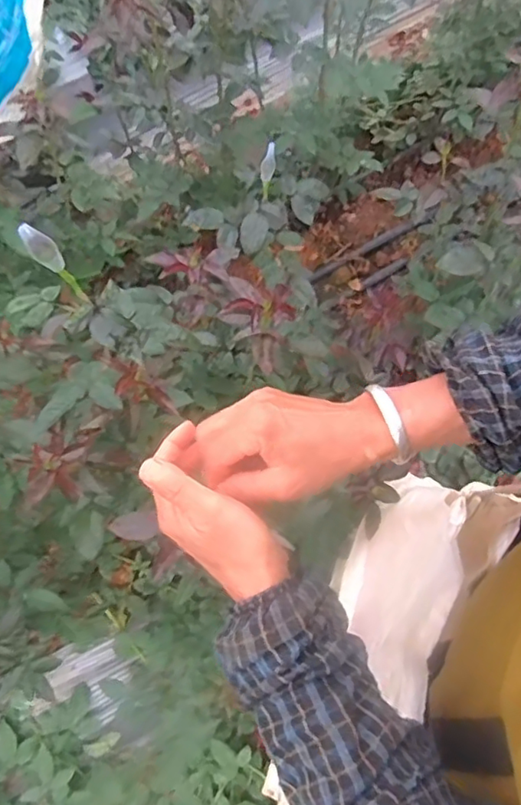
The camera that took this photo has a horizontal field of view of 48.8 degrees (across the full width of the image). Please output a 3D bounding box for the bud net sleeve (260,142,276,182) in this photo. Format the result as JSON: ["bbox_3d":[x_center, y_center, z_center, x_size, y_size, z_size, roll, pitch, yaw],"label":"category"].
[{"bbox_3d":[0.009,-0.280,0.668,0.017,0.056,0.012,-2,72,-1],"label":"bud net sleeve"}]

